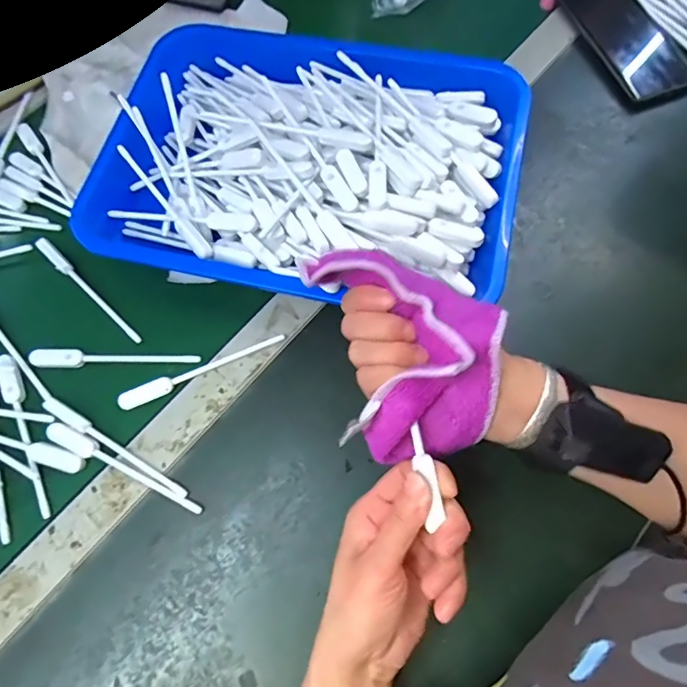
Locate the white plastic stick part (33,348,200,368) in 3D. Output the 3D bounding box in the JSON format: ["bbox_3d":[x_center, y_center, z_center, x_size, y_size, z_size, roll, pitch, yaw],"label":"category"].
[{"bbox_3d":[-0.197,0.014,0.418,0.142,0.008,0.016,1,71,2],"label":"white plastic stick part"}]

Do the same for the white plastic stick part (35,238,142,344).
[{"bbox_3d":[-0.232,-0.048,0.439,0.142,0.009,0.011,43,77,14],"label":"white plastic stick part"}]

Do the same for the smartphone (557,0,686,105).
[{"bbox_3d":[0.295,-0.320,0.504,0.083,0.015,0.167,-23,71,-5],"label":"smartphone"}]

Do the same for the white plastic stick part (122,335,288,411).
[{"bbox_3d":[-0.118,0.022,0.410,0.143,0.005,0.016,-22,72,-6],"label":"white plastic stick part"}]

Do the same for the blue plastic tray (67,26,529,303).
[{"bbox_3d":[-0.033,-0.170,0.442,0.364,0.065,0.274,11,72,5],"label":"blue plastic tray"}]

